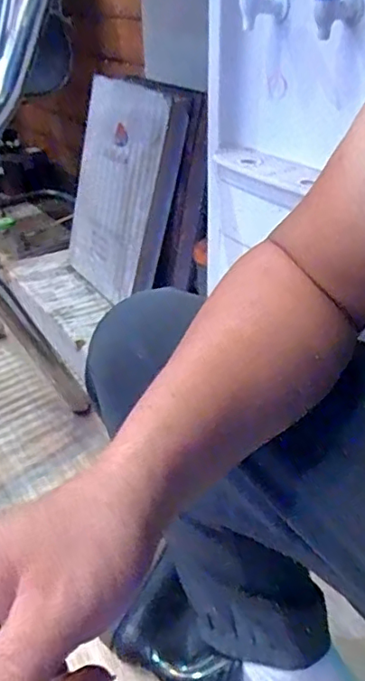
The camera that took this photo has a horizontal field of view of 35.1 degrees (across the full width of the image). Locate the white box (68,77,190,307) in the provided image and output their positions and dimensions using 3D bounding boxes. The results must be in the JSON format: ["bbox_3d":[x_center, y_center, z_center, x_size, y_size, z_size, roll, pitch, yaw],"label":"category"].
[{"bbox_3d":[-0.139,-0.322,1.231,0.068,0.429,0.329,-2,28,-36],"label":"white box"}]

